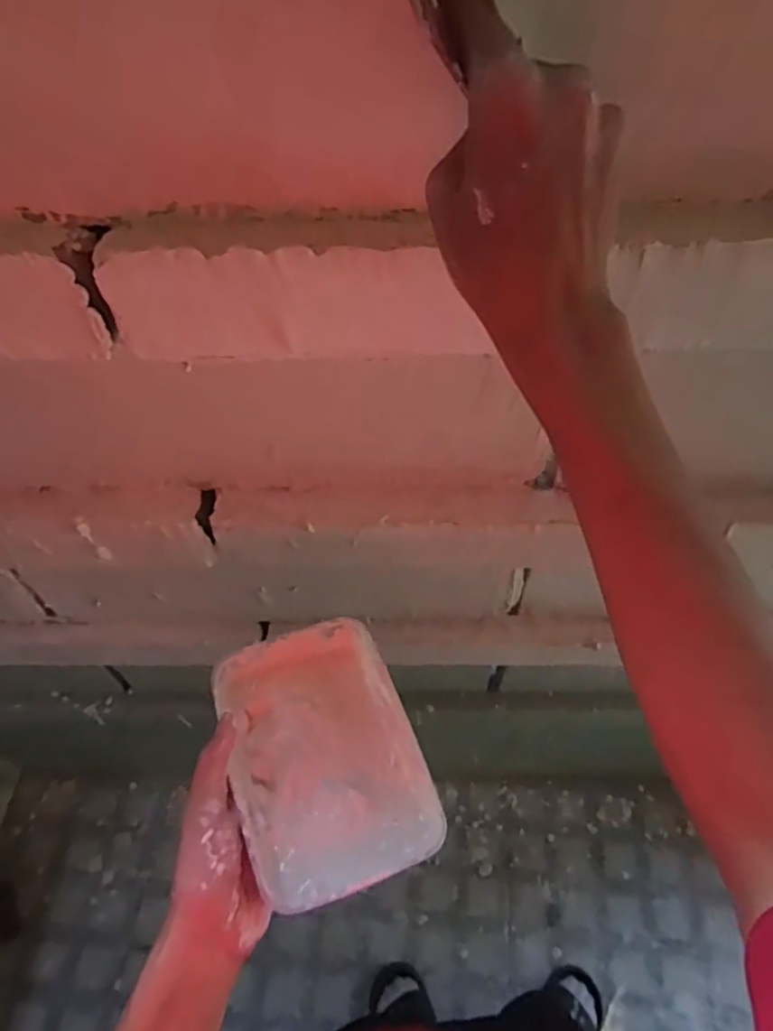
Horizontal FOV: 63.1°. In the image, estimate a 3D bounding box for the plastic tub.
[{"bbox_3d":[-0.041,0.153,0.415,0.112,0.039,0.168,-20,58,-10],"label":"plastic tub"}]

